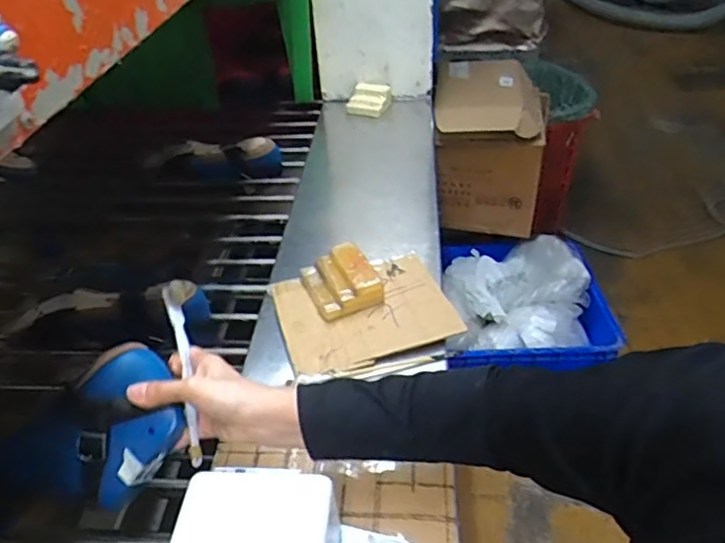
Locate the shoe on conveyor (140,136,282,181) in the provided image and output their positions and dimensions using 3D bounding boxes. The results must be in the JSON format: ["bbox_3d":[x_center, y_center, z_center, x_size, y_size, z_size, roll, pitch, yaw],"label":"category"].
[{"bbox_3d":[-0.285,-0.211,1.118,0.253,0.071,0.078,-4,39,0],"label":"shoe on conveyor"}]

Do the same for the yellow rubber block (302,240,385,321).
[{"bbox_3d":[-0.028,0.013,0.745,0.080,0.045,0.103,-18,41,-17],"label":"yellow rubber block"}]

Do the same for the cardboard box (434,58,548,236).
[{"bbox_3d":[0.318,-0.305,1.477,0.274,0.337,0.318,3,39,9],"label":"cardboard box"}]

